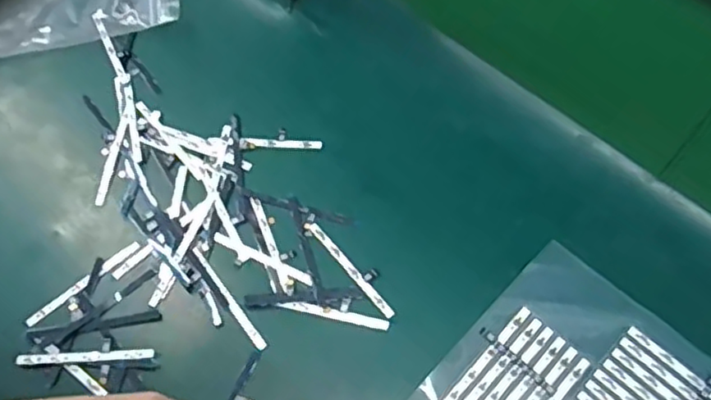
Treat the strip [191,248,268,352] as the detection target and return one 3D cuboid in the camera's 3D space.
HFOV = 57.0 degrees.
[{"bbox_3d":[-0.060,0.046,0.303,0.005,0.004,0.059,-35,68,-14],"label":"strip"}]

